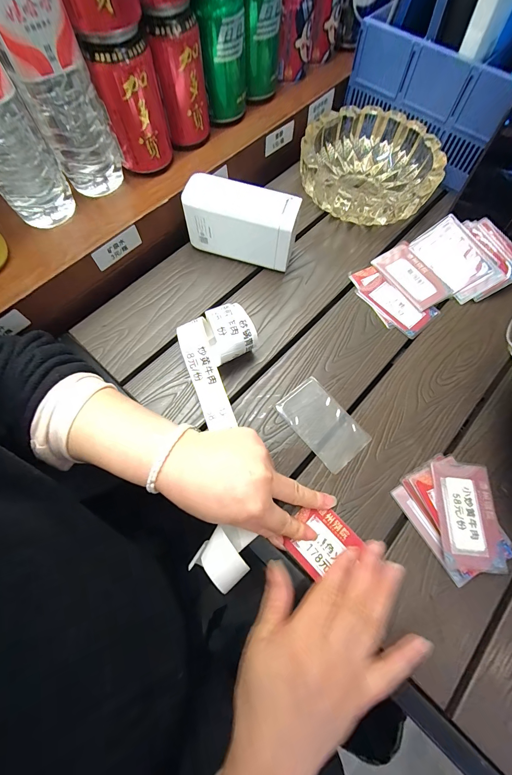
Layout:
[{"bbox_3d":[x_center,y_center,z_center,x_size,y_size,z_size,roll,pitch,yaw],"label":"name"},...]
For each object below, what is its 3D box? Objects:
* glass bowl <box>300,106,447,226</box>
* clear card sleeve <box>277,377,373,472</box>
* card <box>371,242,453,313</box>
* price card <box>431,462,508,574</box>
[{"bbox_3d":[0.157,-0.296,0.421,0.170,0.063,0.167,0,68,0],"label":"glass bowl"},{"bbox_3d":[0.070,0.037,0.324,0.056,0.004,0.091,-36,73,-14],"label":"clear card sleeve"},{"bbox_3d":[0.198,-0.141,0.391,0.055,0.008,0.094,-31,72,-12],"label":"card"},{"bbox_3d":[0.195,0.117,0.284,0.055,0.004,0.092,5,64,0],"label":"price card"}]

